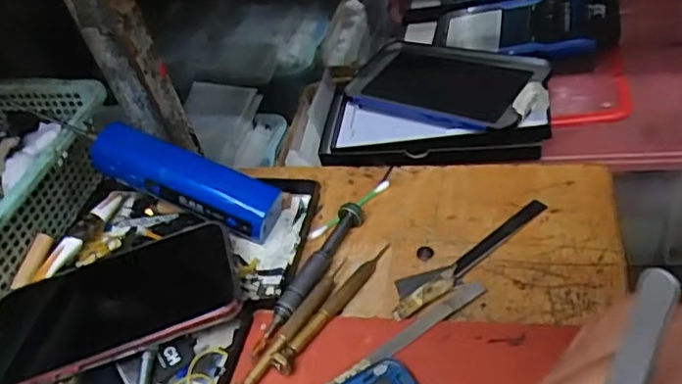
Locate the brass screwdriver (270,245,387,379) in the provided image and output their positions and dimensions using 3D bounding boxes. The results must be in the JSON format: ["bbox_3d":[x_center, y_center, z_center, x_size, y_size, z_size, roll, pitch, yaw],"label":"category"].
[{"bbox_3d":[-0.004,0.064,0.363,0.011,0.010,0.106,21,53,32],"label":"brass screwdriver"}]

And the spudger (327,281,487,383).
[{"bbox_3d":[0.031,0.083,0.338,0.126,0.004,0.011,-31,45,-18],"label":"spudger"}]

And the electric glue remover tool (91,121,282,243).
[{"bbox_3d":[-0.107,-0.009,0.421,0.129,0.033,0.038,23,48,4],"label":"electric glue remover tool"}]

